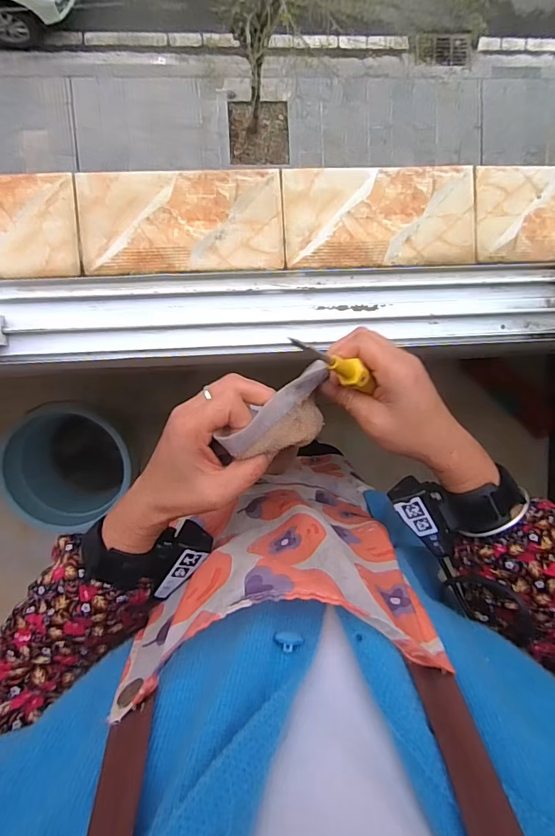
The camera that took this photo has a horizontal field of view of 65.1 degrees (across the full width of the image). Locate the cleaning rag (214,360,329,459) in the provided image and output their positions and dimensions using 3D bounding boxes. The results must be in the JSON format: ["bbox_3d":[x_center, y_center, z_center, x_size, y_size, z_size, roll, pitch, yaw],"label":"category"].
[{"bbox_3d":[0.007,0.002,0.317,0.099,0.023,0.046,-38,101,-35],"label":"cleaning rag"}]

